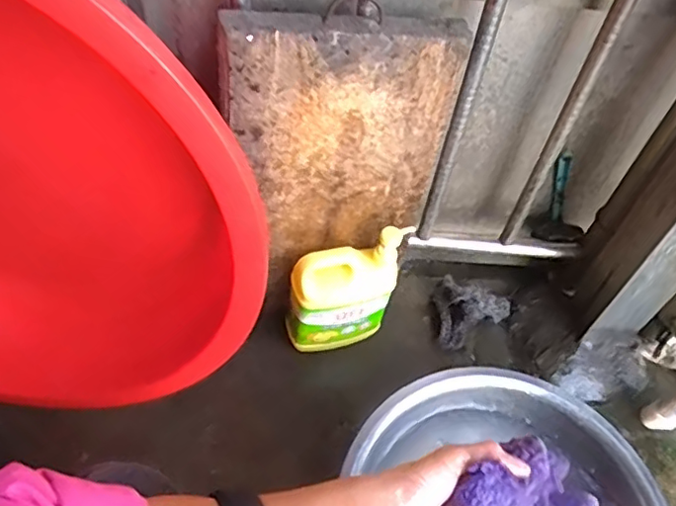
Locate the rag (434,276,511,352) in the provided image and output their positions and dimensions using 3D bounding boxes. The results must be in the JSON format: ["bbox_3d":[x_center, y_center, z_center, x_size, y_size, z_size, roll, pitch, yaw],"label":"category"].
[{"bbox_3d":[0.213,0.082,0.973,0.149,0.053,0.102,-25,61,-21],"label":"rag"}]

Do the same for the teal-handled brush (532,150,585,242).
[{"bbox_3d":[0.358,-0.084,0.907,0.086,0.148,0.051,-1,55,-5],"label":"teal-handled brush"}]

